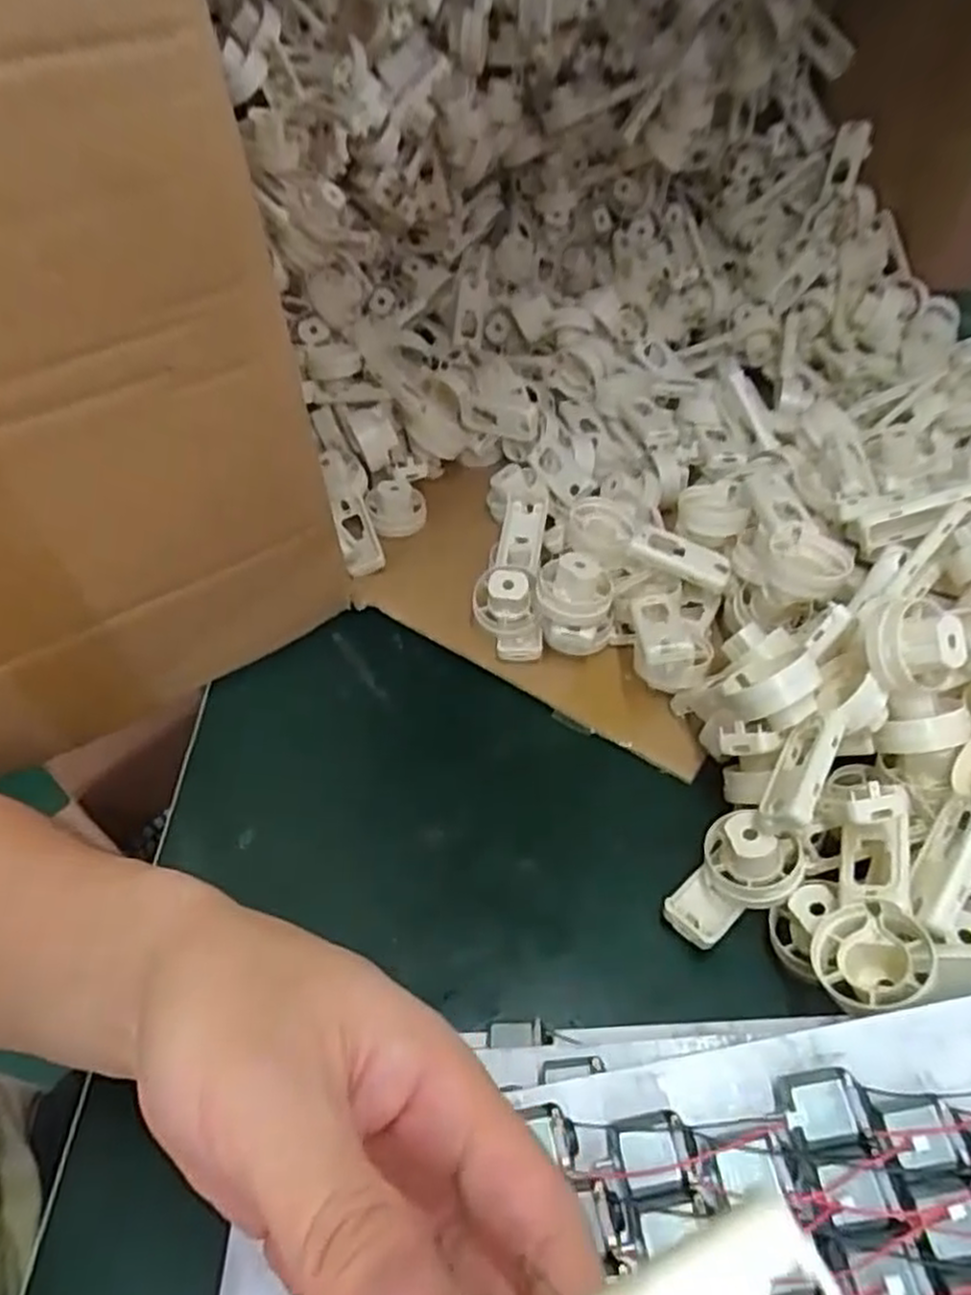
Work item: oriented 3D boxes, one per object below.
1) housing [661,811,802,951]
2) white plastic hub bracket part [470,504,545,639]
[{"bbox_3d":[0.106,0.096,0.310,0.039,0.039,0.058,32,53,26],"label":"housing"},{"bbox_3d":[0.014,-0.045,0.428,0.034,0.040,0.097,5,46,3],"label":"white plastic hub bracket part"}]

